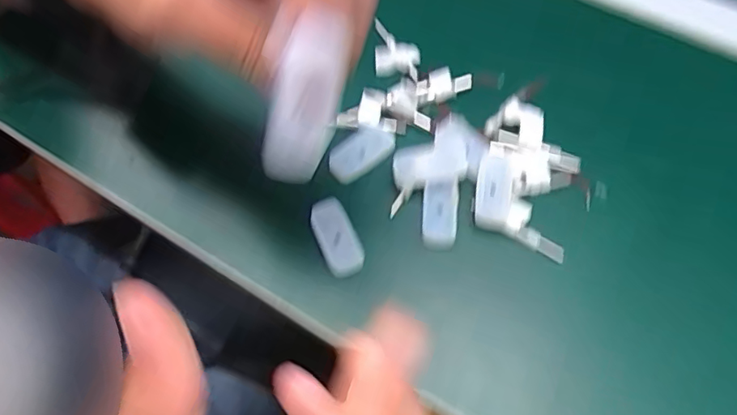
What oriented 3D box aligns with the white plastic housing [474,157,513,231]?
[{"bbox_3d":[0.075,-0.010,0.338,0.022,0.011,0.048,8,64,6],"label":"white plastic housing"}]

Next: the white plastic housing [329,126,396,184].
[{"bbox_3d":[-0.005,-0.035,0.359,0.045,0.006,0.025,-38,86,-6],"label":"white plastic housing"}]

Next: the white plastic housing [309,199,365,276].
[{"bbox_3d":[-0.019,0.018,0.329,0.022,0.009,0.047,-23,65,-9],"label":"white plastic housing"}]

